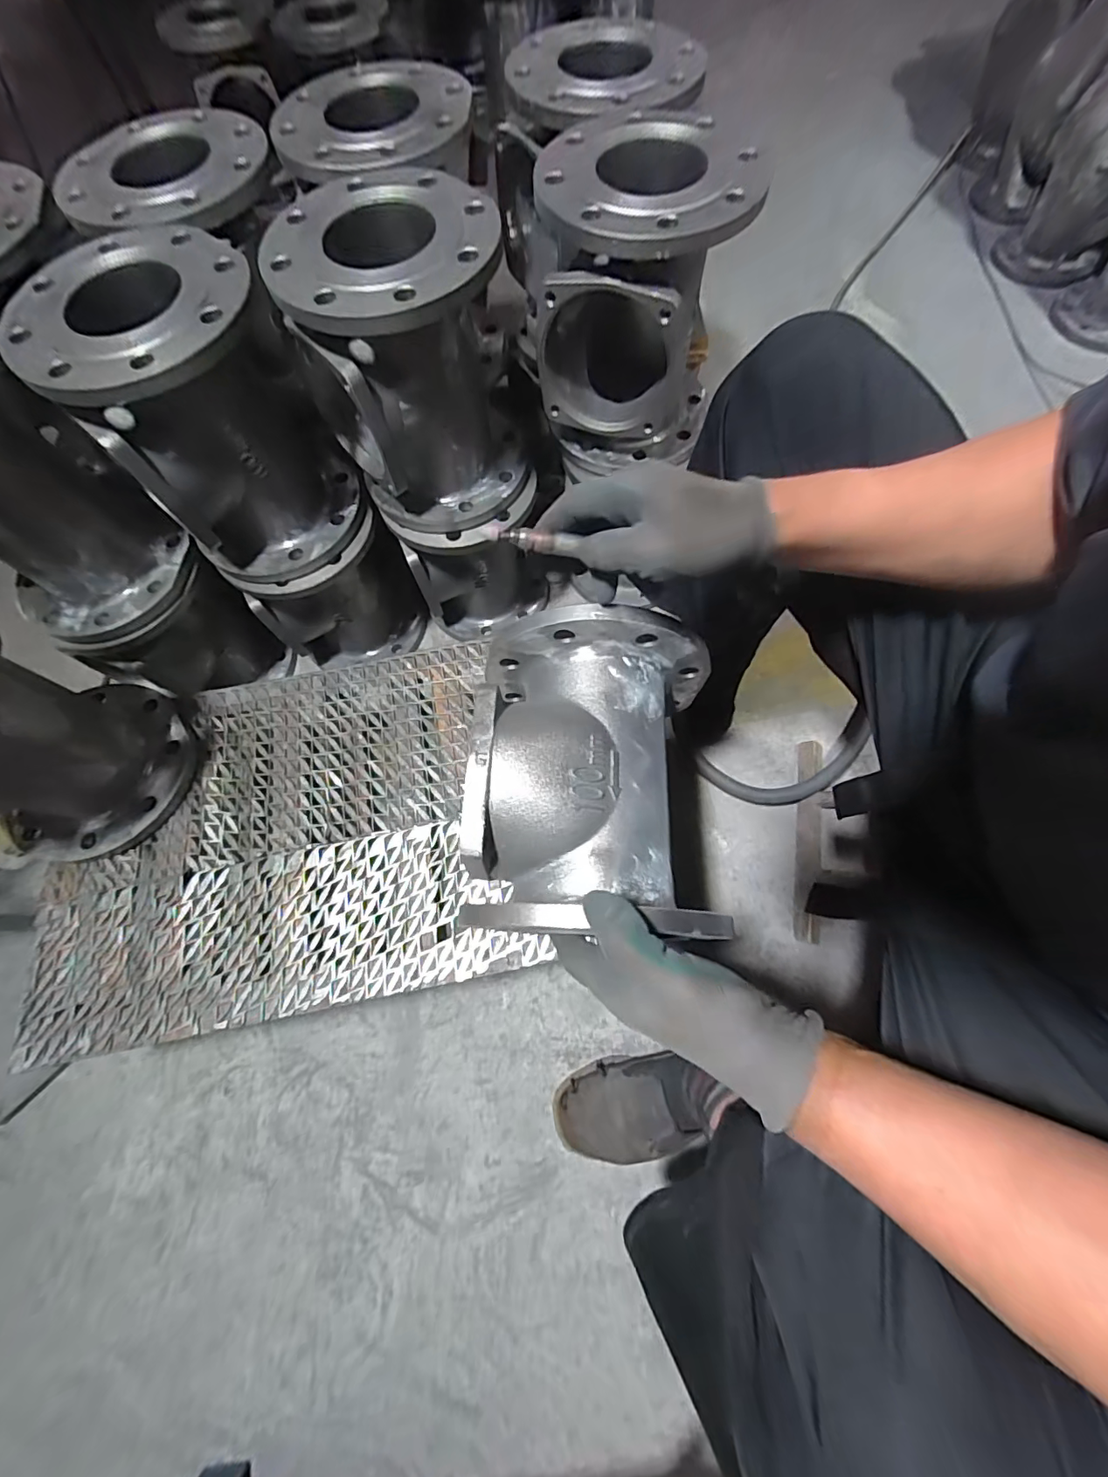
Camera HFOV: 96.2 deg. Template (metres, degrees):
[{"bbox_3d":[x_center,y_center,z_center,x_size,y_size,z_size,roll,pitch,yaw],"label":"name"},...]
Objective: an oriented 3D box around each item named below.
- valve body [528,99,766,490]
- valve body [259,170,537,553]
[{"bbox_3d":[0.094,-0.481,0.571,0.207,0.250,0.213,10,71,6],"label":"valve body"},{"bbox_3d":[-0.148,-0.397,0.559,0.211,0.261,0.226,-28,71,-7],"label":"valve body"}]

